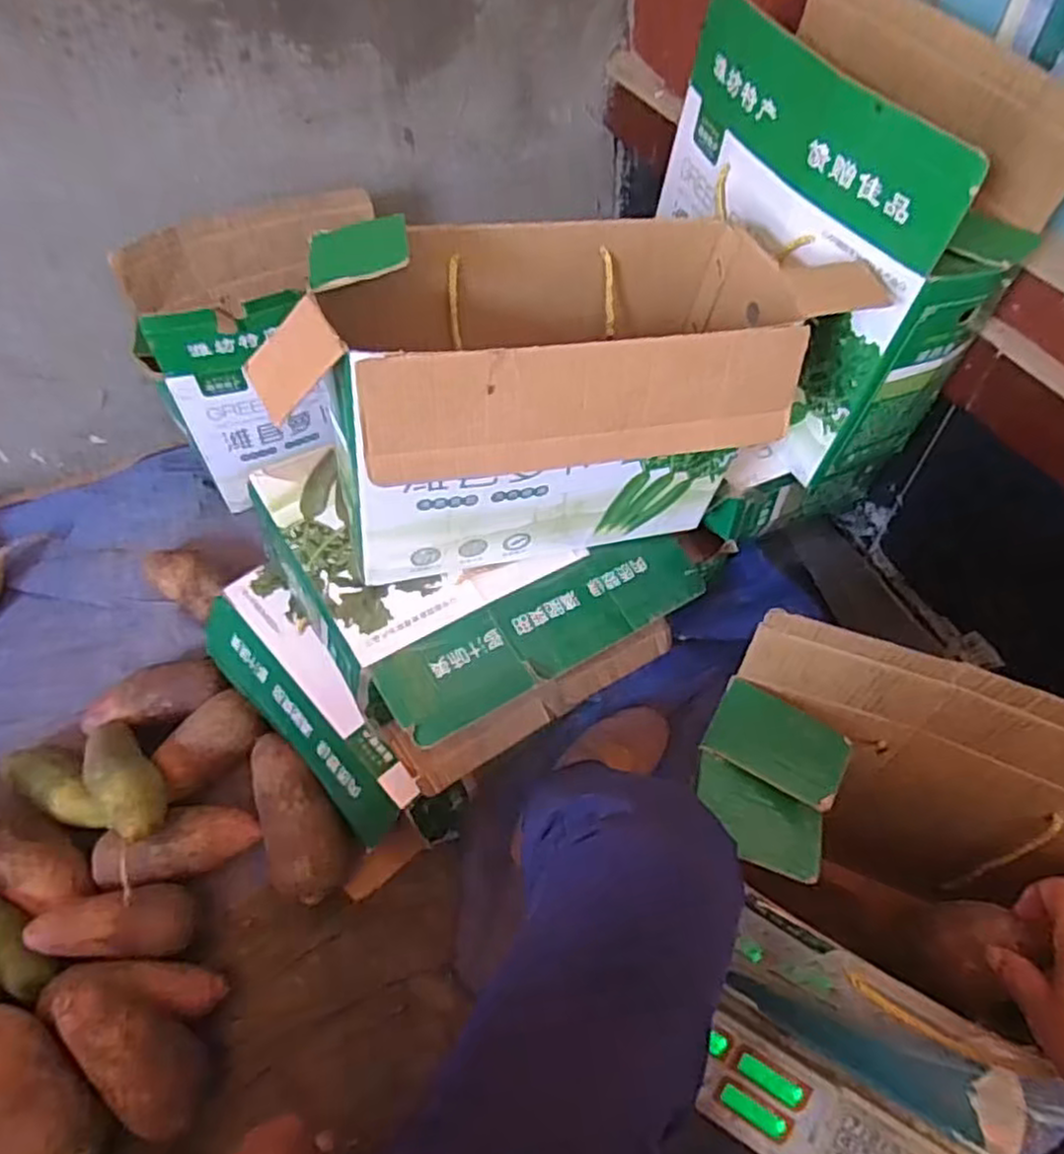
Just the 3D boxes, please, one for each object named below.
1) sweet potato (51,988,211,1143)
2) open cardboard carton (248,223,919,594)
[{"bbox_3d":[-0.352,0.420,0.644,0.066,0.055,0.159,-44,106,-25],"label":"sweet potato"},{"bbox_3d":[0.009,-0.143,0.625,0.405,0.260,0.180,-14,55,-8],"label":"open cardboard carton"}]

